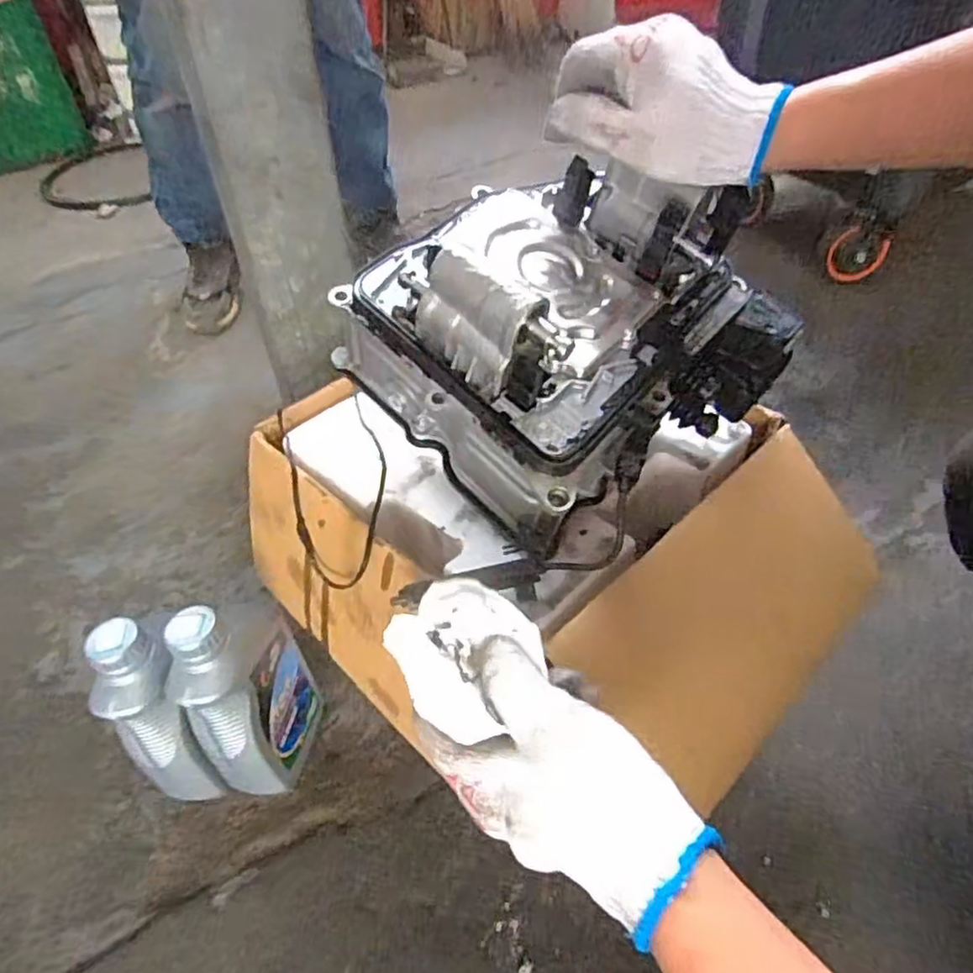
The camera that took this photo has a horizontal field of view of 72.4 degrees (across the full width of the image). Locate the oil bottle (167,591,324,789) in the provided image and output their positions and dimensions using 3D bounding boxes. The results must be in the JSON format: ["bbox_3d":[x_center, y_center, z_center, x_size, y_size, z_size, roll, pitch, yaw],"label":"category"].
[{"bbox_3d":[-0.203,0.170,0.578,0.067,0.200,0.119,4,46,5],"label":"oil bottle"}]

